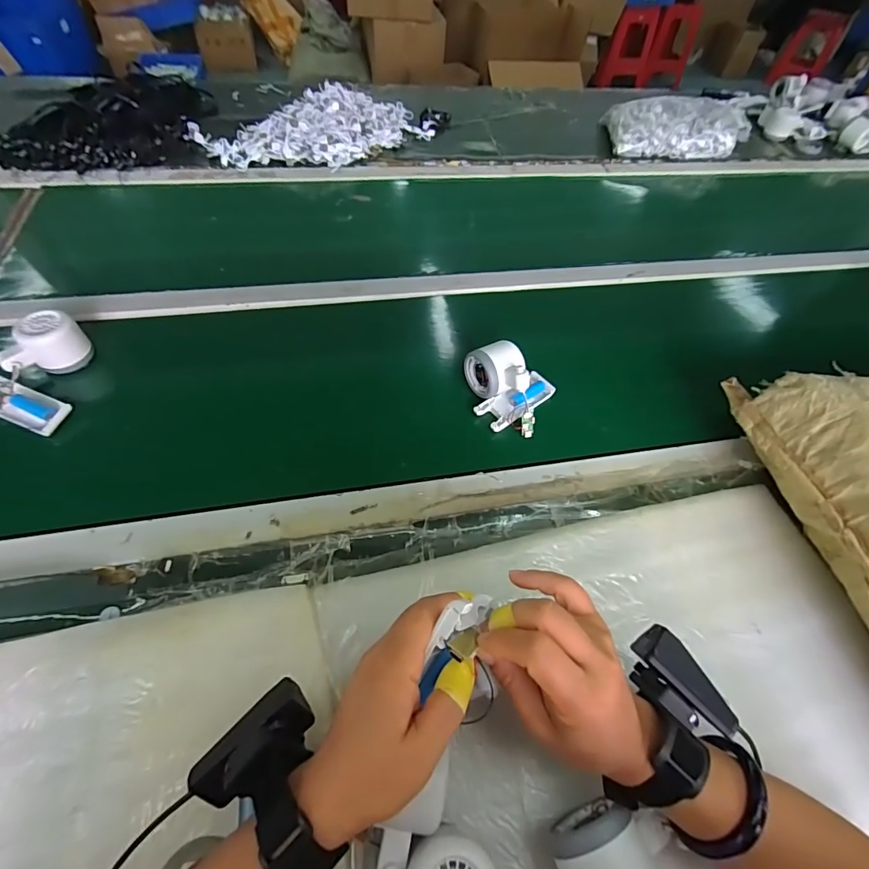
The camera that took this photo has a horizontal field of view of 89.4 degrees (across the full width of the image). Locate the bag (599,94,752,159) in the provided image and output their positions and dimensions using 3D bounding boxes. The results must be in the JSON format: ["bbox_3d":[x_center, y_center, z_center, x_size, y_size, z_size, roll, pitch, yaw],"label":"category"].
[{"bbox_3d":[0.534,-0.682,0.970,0.286,0.074,0.159,2,55,-4],"label":"bag"}]

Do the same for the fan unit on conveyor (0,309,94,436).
[{"bbox_3d":[-0.434,-0.074,0.488,0.092,0.060,0.123,18,56,7],"label":"fan unit on conveyor"}]

